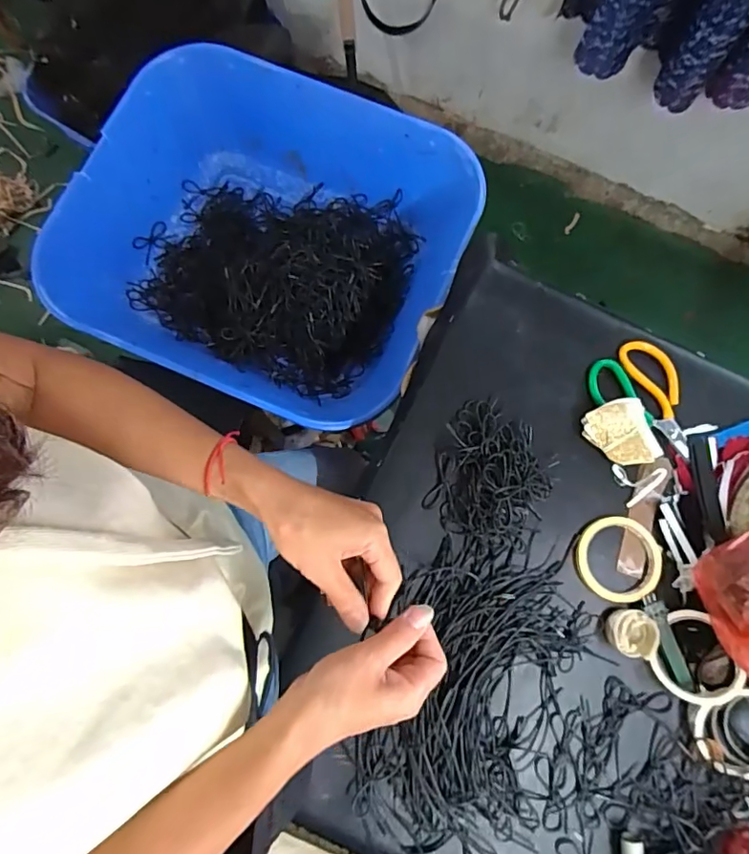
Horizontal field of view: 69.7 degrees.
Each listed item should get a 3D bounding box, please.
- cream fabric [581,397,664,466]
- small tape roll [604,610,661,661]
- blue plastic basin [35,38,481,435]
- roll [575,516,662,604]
[{"bbox_3d":[0.296,0.010,0.642,0.070,0.024,0.084,-30,79,-7],"label":"cream fabric"},{"bbox_3d":[0.282,0.226,0.589,0.050,0.030,0.048,0,77,-1],"label":"small tape roll"},{"bbox_3d":[-0.174,-0.299,0.893,0.582,0.172,0.505,24,78,4],"label":"blue plastic basin"},{"bbox_3d":[0.283,0.151,0.619,0.098,0.010,0.094,0,77,-1],"label":"roll"}]

